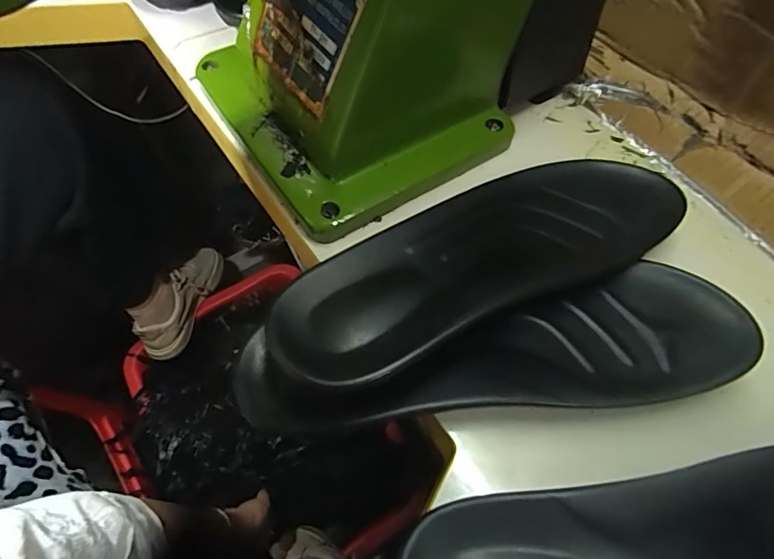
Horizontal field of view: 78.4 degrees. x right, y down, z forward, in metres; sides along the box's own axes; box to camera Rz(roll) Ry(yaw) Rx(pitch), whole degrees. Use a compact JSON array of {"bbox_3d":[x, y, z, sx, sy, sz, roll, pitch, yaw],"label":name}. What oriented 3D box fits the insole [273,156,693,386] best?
[{"bbox_3d":[0.063,-0.022,0.290,0.276,0.025,0.096,-25,62,-19],"label":"insole"}]

